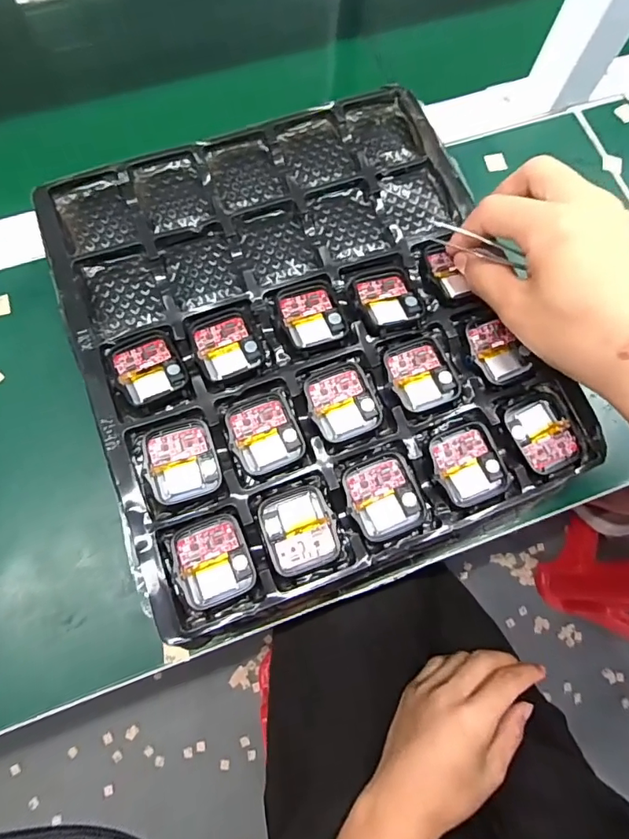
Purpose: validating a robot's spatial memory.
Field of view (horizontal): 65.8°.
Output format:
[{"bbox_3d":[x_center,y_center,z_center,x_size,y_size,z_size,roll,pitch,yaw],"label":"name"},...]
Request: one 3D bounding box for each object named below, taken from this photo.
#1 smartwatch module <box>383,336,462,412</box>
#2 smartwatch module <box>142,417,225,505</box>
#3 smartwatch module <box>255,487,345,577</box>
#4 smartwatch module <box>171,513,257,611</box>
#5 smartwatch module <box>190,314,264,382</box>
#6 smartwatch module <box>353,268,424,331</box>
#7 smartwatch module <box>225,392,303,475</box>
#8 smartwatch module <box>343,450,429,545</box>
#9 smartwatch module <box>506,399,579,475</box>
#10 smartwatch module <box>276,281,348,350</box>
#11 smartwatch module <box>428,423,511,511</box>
[{"bbox_3d":[0.062,-0.027,0.283,0.037,0.004,0.043,-19,75,-7],"label":"smartwatch module"},{"bbox_3d":[-0.072,0.022,0.262,0.037,0.006,0.041,-18,75,-7],"label":"smartwatch module"},{"bbox_3d":[-0.008,0.058,0.259,0.036,0.007,0.042,-19,75,-7],"label":"smartwatch module"},{"bbox_3d":[-0.052,0.072,0.249,0.036,0.004,0.043,-21,76,-8],"label":"smartwatch module"},{"bbox_3d":[-0.051,-0.043,0.284,0.034,0.004,0.039,-23,76,-8],"label":"smartwatch module"},{"bbox_3d":[0.044,-0.075,0.296,0.037,0.008,0.042,-12,75,-5],"label":"smartwatch module"},{"bbox_3d":[-0.028,0.008,0.272,0.036,0.007,0.041,-24,76,-8],"label":"smartwatch module"},{"bbox_3d":[0.037,0.041,0.261,0.036,0.007,0.043,-21,76,-8],"label":"smartwatch module"},{"bbox_3d":[0.130,0.009,0.279,0.032,0.005,0.042,-18,75,-7],"label":"smartwatch module"},{"bbox_3d":[-0.002,-0.063,0.293,0.034,0.004,0.041,-20,76,-7],"label":"smartwatch module"},{"bbox_3d":[0.086,0.024,0.270,0.036,0.004,0.041,-23,76,-8],"label":"smartwatch module"}]

